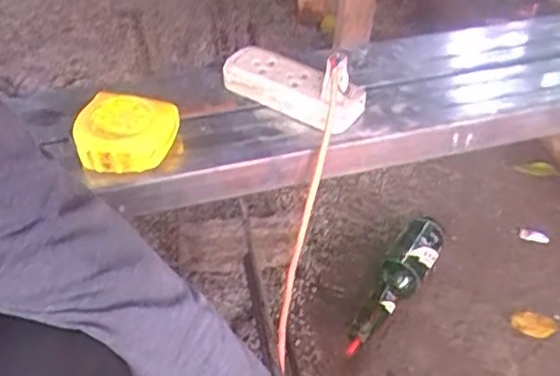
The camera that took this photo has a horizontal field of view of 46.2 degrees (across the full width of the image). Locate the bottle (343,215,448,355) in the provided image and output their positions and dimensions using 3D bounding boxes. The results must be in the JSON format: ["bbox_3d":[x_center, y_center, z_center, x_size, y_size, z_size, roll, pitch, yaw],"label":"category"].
[{"bbox_3d":[0.166,0.135,0.937,0.067,0.056,0.263,23,44,22],"label":"bottle"}]

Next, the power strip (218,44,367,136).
[{"bbox_3d":[0.009,-0.099,0.641,0.149,0.033,0.054,26,45,24],"label":"power strip"}]

